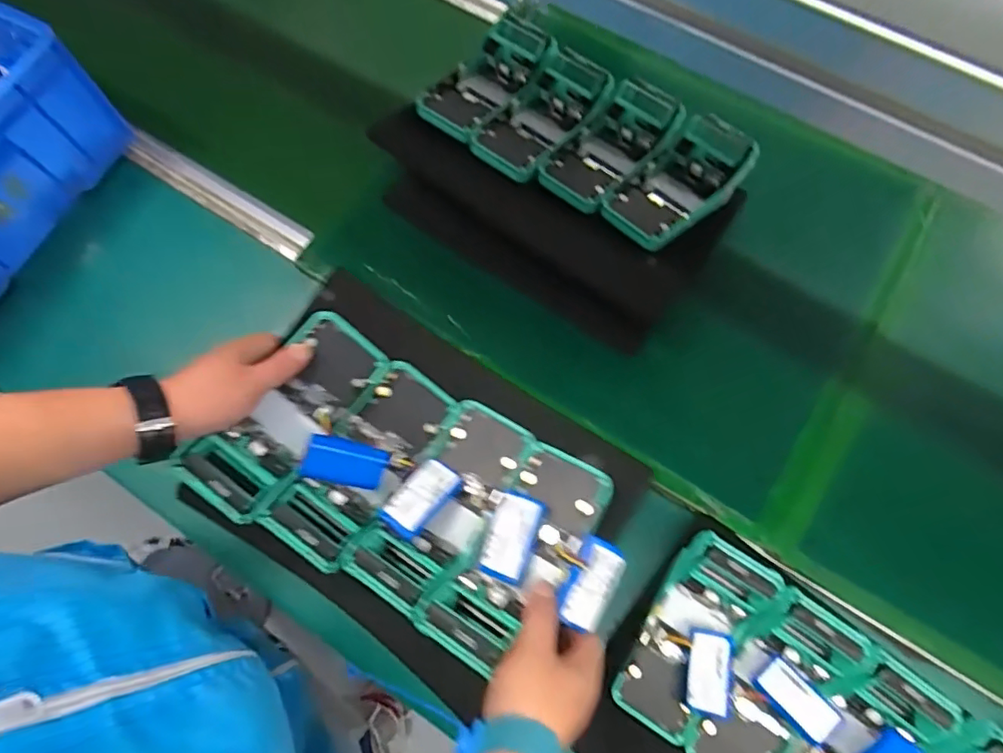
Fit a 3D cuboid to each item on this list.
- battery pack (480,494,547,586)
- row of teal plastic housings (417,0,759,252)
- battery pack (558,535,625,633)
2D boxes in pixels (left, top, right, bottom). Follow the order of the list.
[{"bbox_3d":[0.008,0.126,0.447,0.037,0.013,0.065,20,71,7],"label":"battery pack"},{"bbox_3d":[0.085,-0.265,0.624,0.332,0.046,0.209,39,75,13],"label":"row of teal plastic housings"},{"bbox_3d":[0.067,0.157,0.432,0.037,0.019,0.066,34,75,-9],"label":"battery pack"}]

